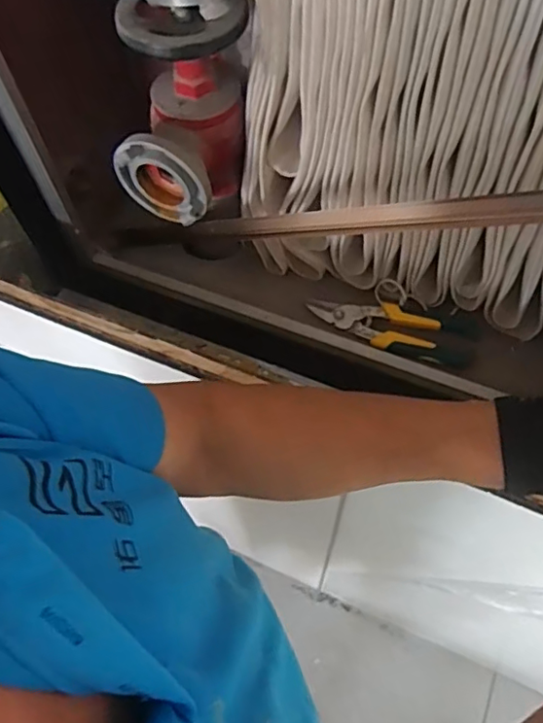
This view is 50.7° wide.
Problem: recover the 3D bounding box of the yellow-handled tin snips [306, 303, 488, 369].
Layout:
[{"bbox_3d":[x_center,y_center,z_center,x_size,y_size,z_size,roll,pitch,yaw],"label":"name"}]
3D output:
[{"bbox_3d":[0.145,-0.042,0.704,0.205,0.031,0.063,16,63,11],"label":"yellow-handled tin snips"}]

